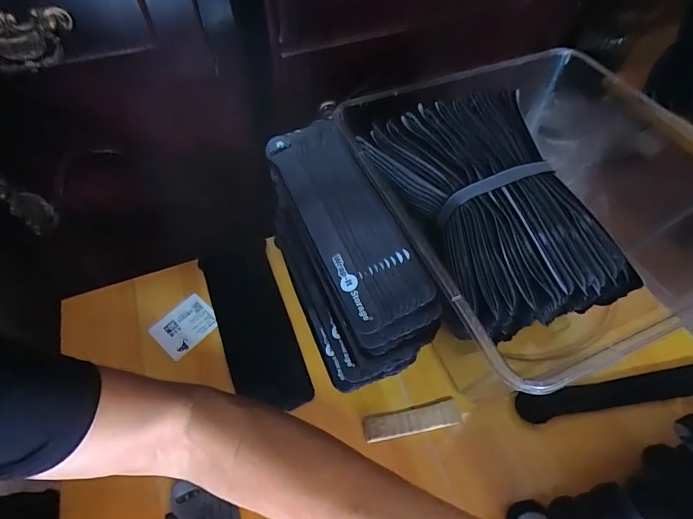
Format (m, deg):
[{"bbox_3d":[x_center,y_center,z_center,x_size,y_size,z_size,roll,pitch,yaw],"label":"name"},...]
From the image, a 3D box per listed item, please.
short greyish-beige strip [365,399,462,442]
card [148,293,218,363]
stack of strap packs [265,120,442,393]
[{"bbox_3d":[0.059,0.143,0.347,0.086,0.008,0.022,-9,56,-6],"label":"short greyish-beige strip"},{"bbox_3d":[-0.167,0.070,0.407,0.049,0.004,0.060,41,69,19],"label":"card"},{"bbox_3d":[-0.008,0.001,0.370,0.085,0.136,0.212,-21,59,-14],"label":"stack of strap packs"}]

